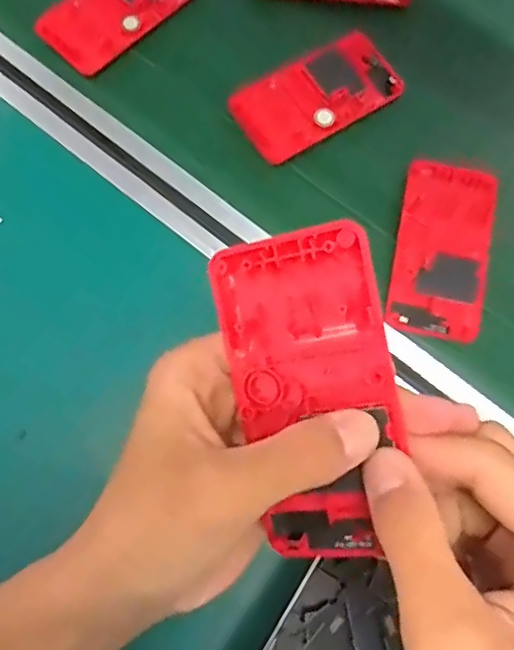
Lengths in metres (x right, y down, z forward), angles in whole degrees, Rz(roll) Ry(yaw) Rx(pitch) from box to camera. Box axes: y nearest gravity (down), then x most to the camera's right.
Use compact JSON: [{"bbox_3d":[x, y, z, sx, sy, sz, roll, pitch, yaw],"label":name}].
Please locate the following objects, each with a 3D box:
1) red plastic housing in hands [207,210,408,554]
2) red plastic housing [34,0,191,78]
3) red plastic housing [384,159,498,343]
[{"bbox_3d":[0.020,0.027,0.222,0.060,0.013,0.120,-10,93,22],"label":"red plastic housing in hands"},{"bbox_3d":[-0.104,-0.243,0.457,0.124,0.015,0.061,-43,80,-11],"label":"red plastic housing"},{"bbox_3d":[0.126,-0.052,0.411,0.062,0.012,0.121,12,75,2],"label":"red plastic housing"}]

